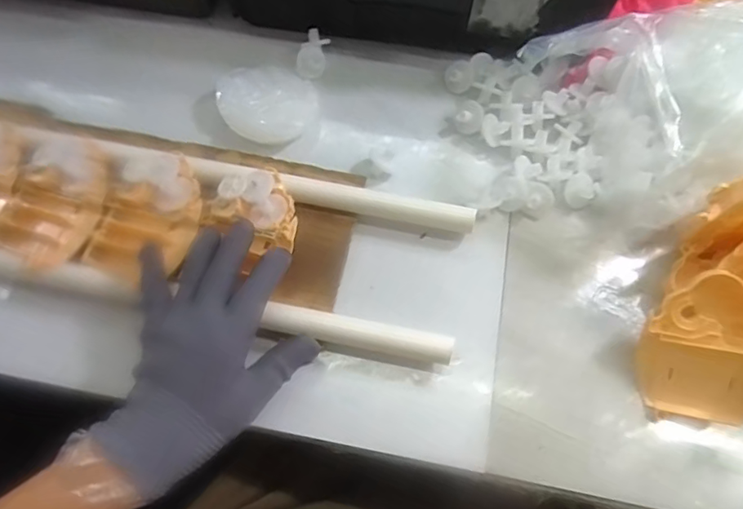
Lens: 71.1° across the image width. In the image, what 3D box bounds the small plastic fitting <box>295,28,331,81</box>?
[{"bbox_3d":[-0.053,-0.181,0.471,0.025,0.012,0.054,11,68,5],"label":"small plastic fitting"}]

